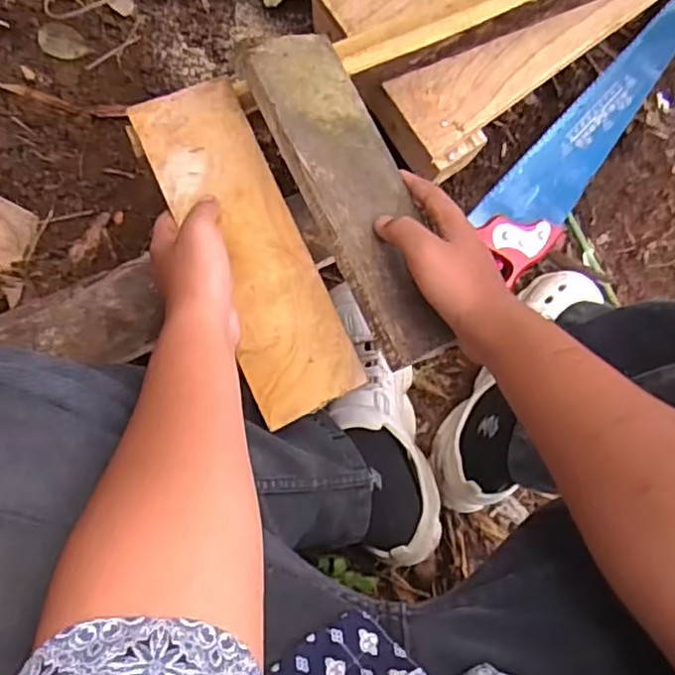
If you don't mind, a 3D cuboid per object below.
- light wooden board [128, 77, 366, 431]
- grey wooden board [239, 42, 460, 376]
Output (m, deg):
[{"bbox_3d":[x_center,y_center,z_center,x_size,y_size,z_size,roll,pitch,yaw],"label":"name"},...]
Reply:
[{"bbox_3d":[-0.073,-0.077,0.520,0.088,0.017,0.289,-24,83,-7],"label":"light wooden board"},{"bbox_3d":[0.016,-0.115,0.499,0.094,0.015,0.277,-19,78,-35],"label":"grey wooden board"}]

